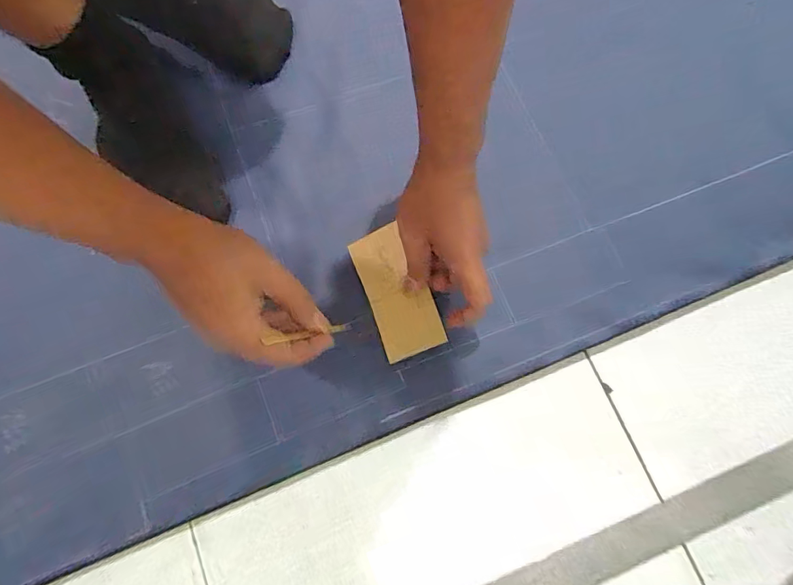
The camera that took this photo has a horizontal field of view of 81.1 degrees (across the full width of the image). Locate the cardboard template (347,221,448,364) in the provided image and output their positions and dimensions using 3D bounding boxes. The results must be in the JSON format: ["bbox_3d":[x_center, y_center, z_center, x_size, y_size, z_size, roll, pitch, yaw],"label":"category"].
[{"bbox_3d":[-0.001,-0.002,0.425,0.058,0.004,0.118,-24,78,18],"label":"cardboard template"}]

